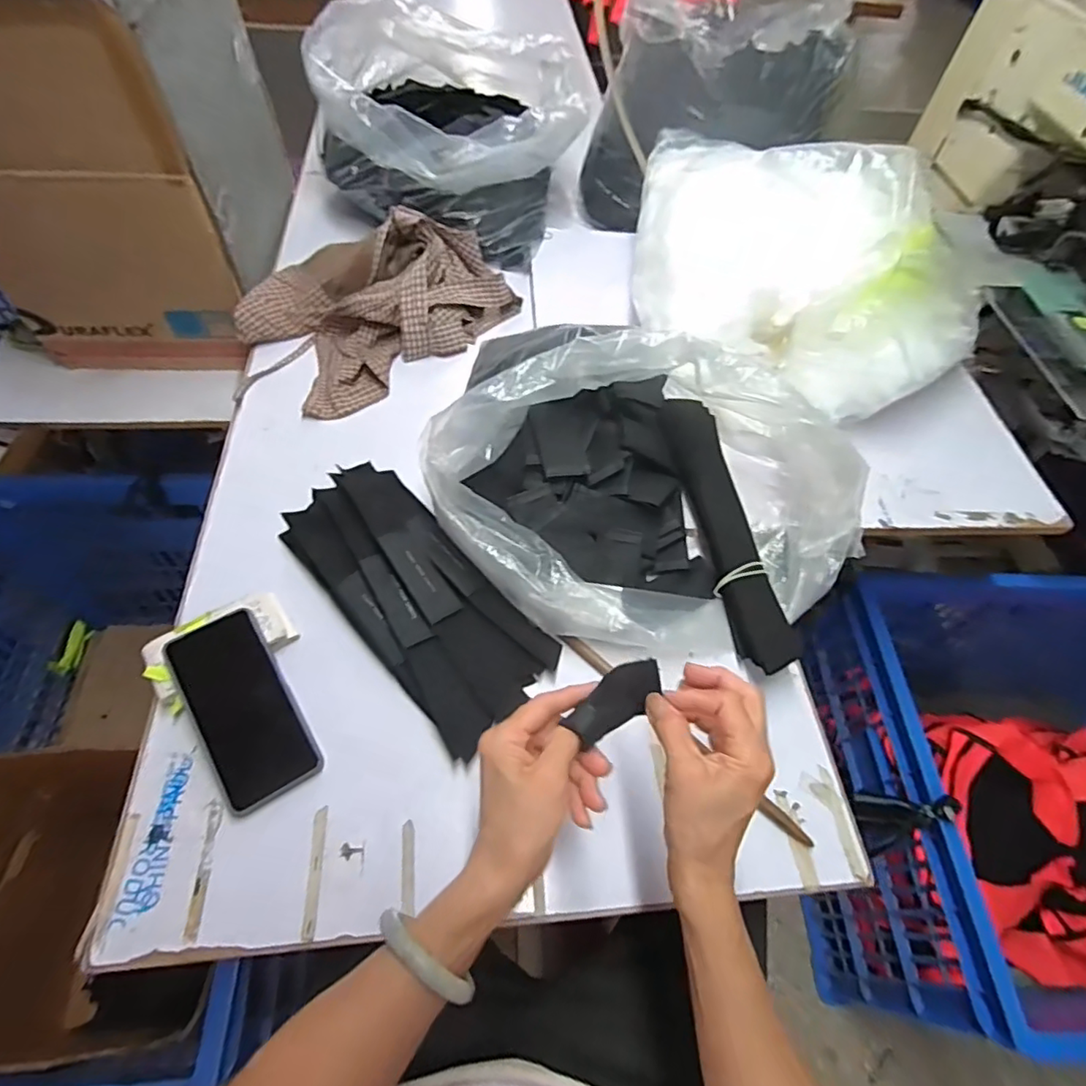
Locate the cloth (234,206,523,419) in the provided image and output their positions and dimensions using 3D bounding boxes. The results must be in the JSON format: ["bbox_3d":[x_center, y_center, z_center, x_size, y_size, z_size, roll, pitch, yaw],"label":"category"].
[{"bbox_3d":[-0.233,-0.338,0.799,0.363,0.103,0.232,-37,66,-25],"label":"cloth"}]

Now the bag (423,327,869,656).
[{"bbox_3d":[0.122,-0.058,0.587,0.398,0.179,0.330,-25,61,-20],"label":"bag"}]

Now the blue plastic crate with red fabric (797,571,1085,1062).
[{"bbox_3d":[0.946,0.439,1.054,0.855,0.487,0.689,5,56,-1],"label":"blue plastic crate with red fabric"}]

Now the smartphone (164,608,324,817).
[{"bbox_3d":[-0.268,0.146,0.518,0.082,0.018,0.169,-29,71,-16],"label":"smartphone"}]

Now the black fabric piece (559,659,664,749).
[{"bbox_3d":[0.049,0.108,0.397,0.069,0.025,0.029,-37,65,-13],"label":"black fabric piece"}]

